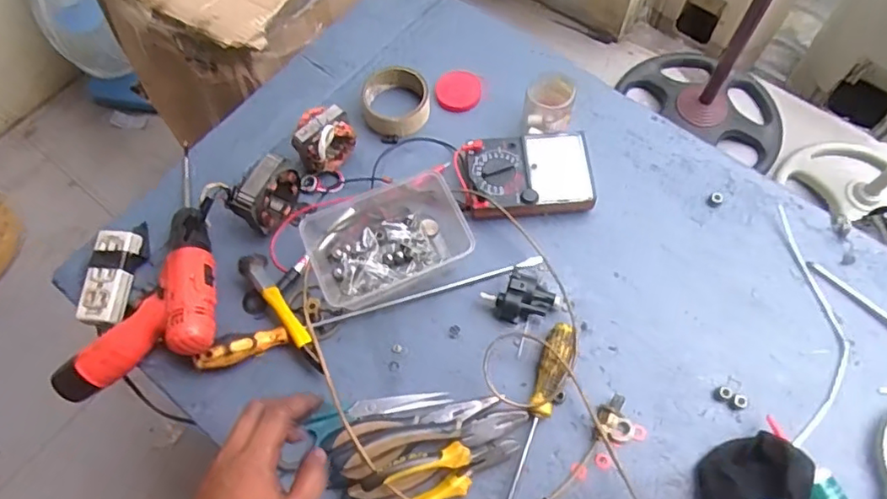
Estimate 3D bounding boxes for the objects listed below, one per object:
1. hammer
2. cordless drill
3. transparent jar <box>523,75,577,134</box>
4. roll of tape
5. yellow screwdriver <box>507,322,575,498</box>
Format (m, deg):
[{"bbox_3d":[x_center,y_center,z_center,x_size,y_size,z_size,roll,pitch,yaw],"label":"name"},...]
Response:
[{"bbox_3d":[-0.185,0.058,0.668,0.028,0.031,0.121,-34,69,-12],"label":"hammer"},{"bbox_3d":[-0.345,0.055,0.671,0.204,0.073,0.168,-15,66,-4],"label":"cordless drill"},{"bbox_3d":[0.131,-0.176,0.748,0.062,0.056,0.061,16,68,10],"label":"transparent jar"},{"bbox_3d":[-0.062,-0.193,0.781,0.085,0.037,0.083,-1,66,2],"label":"roll of tape"},{"bbox_3d":[0.099,0.179,0.614,0.030,0.028,0.214,15,68,9],"label":"yellow screwdriver"}]

